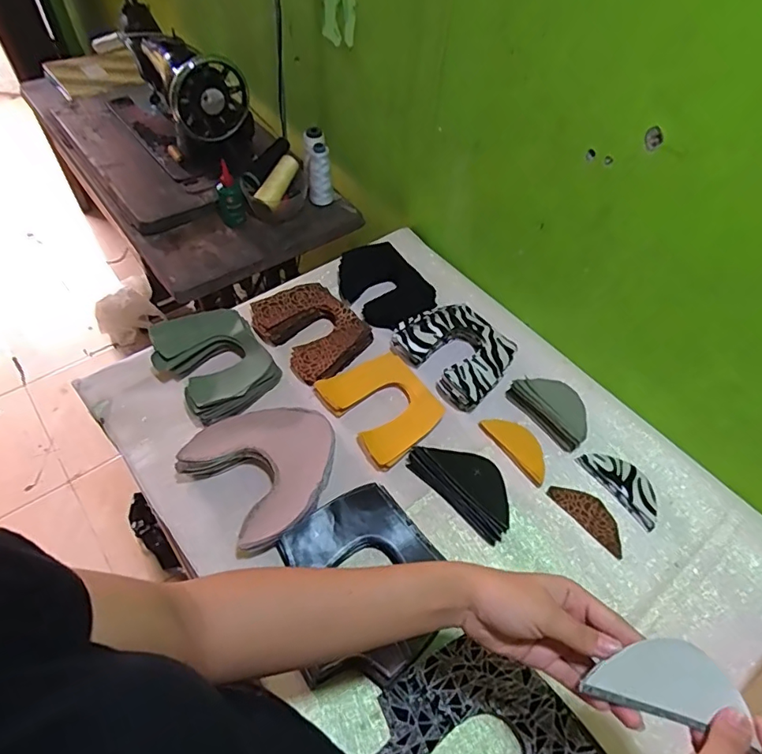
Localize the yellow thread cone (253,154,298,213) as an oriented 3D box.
[{"bbox_3d":[-0.184,-0.354,0.941,0.034,0.050,0.105,29,82,16],"label":"yellow thread cone"}]

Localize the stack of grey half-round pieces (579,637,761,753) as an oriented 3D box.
[{"bbox_3d":[0.188,0.200,0.339,0.092,0.008,0.050,14,88,3],"label":"stack of grey half-round pieces"}]

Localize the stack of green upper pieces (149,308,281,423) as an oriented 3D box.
[{"bbox_3d":[-0.229,-0.019,0.721,0.137,0.052,0.171,-35,63,-26],"label":"stack of green upper pieces"}]

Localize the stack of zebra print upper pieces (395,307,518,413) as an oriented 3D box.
[{"bbox_3d":[0.112,-0.042,0.752,0.135,0.047,0.166,-35,63,-26],"label":"stack of zebra print upper pieces"}]

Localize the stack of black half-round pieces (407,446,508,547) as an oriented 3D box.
[{"bbox_3d":[0.105,0.131,0.638,0.142,0.035,0.067,39,60,22],"label":"stack of black half-round pieces"}]

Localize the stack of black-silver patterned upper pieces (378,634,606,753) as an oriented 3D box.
[{"bbox_3d":[0.088,0.356,0.470,0.185,0.036,0.189,-34,63,-25],"label":"stack of black-silver patterned upper pieces"}]

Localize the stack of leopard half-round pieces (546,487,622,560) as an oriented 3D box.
[{"bbox_3d":[0.262,0.171,0.641,0.044,0.005,0.105,-34,63,-25],"label":"stack of leopard half-round pieces"}]

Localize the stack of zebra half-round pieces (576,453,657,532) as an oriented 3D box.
[{"bbox_3d":[0.313,0.136,0.658,0.051,0.012,0.112,-29,61,-23],"label":"stack of zebra half-round pieces"}]

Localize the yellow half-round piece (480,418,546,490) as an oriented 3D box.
[{"bbox_3d":[0.186,0.093,0.685,0.049,0.010,0.109,-26,59,-21],"label":"yellow half-round piece"}]

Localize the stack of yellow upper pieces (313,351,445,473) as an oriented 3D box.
[{"bbox_3d":[0.005,0.037,0.700,0.130,0.018,0.149,-29,61,-23],"label":"stack of yellow upper pieces"}]

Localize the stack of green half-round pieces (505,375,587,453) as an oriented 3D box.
[{"bbox_3d":[0.244,0.039,0.713,0.070,0.032,0.116,-32,62,-24],"label":"stack of green half-round pieces"}]

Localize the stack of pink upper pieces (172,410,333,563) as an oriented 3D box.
[{"bbox_3d":[-0.134,0.104,0.630,0.169,0.043,0.178,39,60,22],"label":"stack of pink upper pieces"}]

